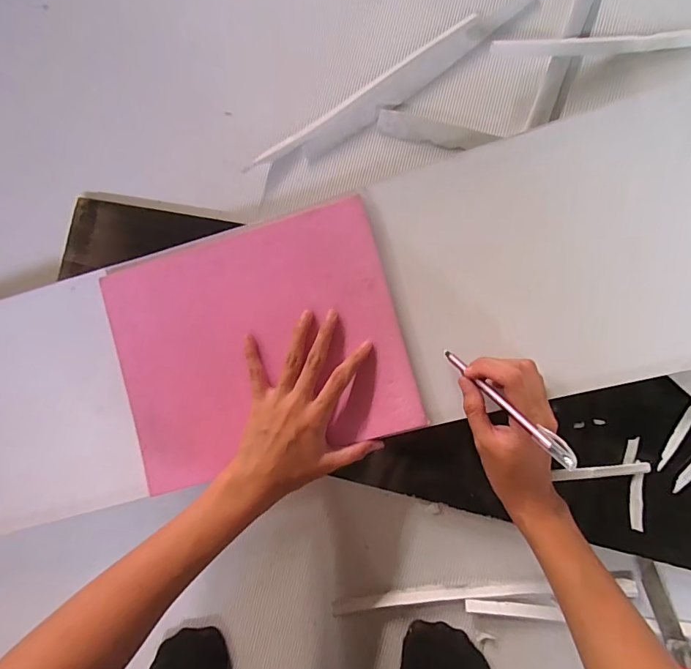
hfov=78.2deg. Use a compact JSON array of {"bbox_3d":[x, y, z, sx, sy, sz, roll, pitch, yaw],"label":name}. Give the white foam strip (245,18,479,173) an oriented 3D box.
[{"bbox_3d":[0.010,-0.246,0.434,0.267,0.005,0.017,-32,83,5],"label":"white foam strip"}]

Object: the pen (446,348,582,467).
[{"bbox_3d":[0.116,0.048,0.319,0.011,0.140,0.008,-45,125,4],"label":"pen"}]

